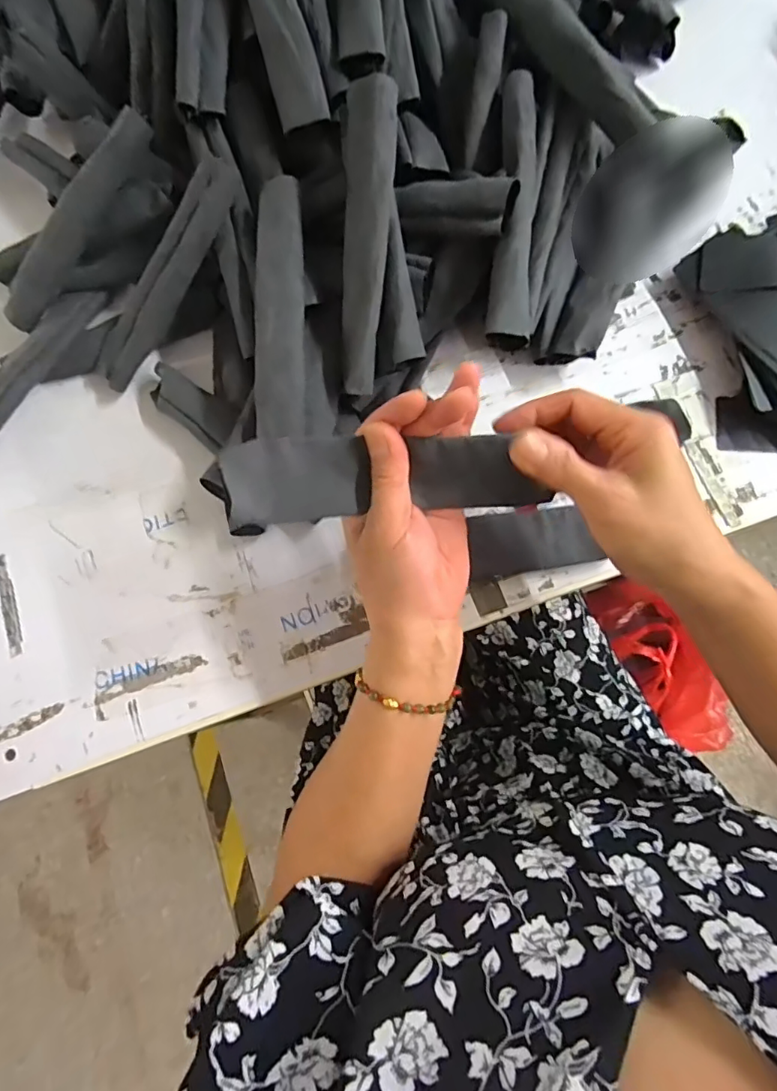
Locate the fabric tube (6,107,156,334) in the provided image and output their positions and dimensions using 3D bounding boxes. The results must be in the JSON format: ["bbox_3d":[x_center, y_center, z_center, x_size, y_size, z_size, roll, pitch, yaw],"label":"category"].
[{"bbox_3d":[-0.243,-0.247,0.414,0.183,0.026,0.021,-43,82,18],"label":"fabric tube"}]

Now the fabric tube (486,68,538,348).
[{"bbox_3d":[0.086,-0.227,0.358,0.028,0.026,0.186,5,80,1],"label":"fabric tube"}]

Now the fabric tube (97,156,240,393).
[{"bbox_3d":[-0.172,-0.203,0.411,0.033,0.021,0.184,43,109,7],"label":"fabric tube"}]

